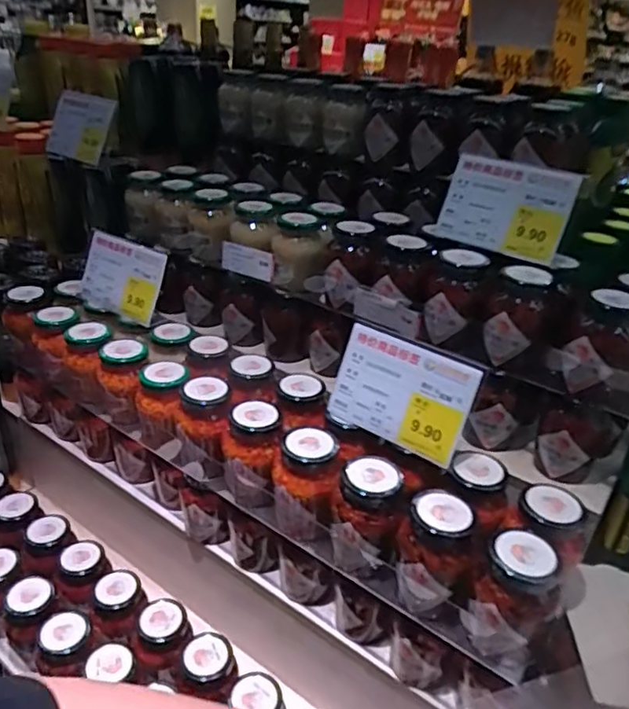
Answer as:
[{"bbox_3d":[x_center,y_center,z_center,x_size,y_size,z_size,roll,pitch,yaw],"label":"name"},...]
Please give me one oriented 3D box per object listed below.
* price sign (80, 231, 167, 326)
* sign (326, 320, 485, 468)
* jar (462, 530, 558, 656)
[{"bbox_3d":[-0.278,-0.113,0.870,0.154,0.103,0.012,23,16,29],"label":"price sign"},{"bbox_3d":[0.089,0.040,0.610,0.143,0.104,0.008,24,13,30],"label":"sign"},{"bbox_3d":[0.163,0.210,0.517,0.063,0.114,0.057,16,31,21],"label":"jar"}]

